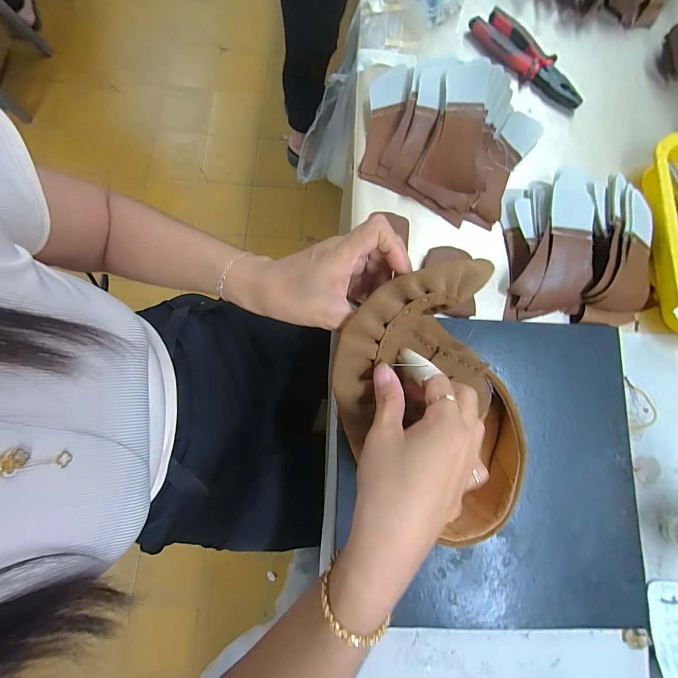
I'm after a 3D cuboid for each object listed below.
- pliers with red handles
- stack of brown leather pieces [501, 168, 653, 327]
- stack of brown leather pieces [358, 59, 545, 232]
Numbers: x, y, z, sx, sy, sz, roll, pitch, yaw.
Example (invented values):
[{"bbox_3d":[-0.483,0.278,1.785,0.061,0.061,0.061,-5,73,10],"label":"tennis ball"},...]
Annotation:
[{"bbox_3d":[0.255,-0.377,0.453,0.047,0.022,0.179,-36,82,-5],"label":"pliers with red handles"},{"bbox_3d":[0.288,-0.109,0.392,0.167,0.044,0.175,3,81,1],"label":"stack of brown leather pieces"},{"bbox_3d":[0.128,-0.253,0.410,0.211,0.060,0.157,27,82,5],"label":"stack of brown leather pieces"}]

